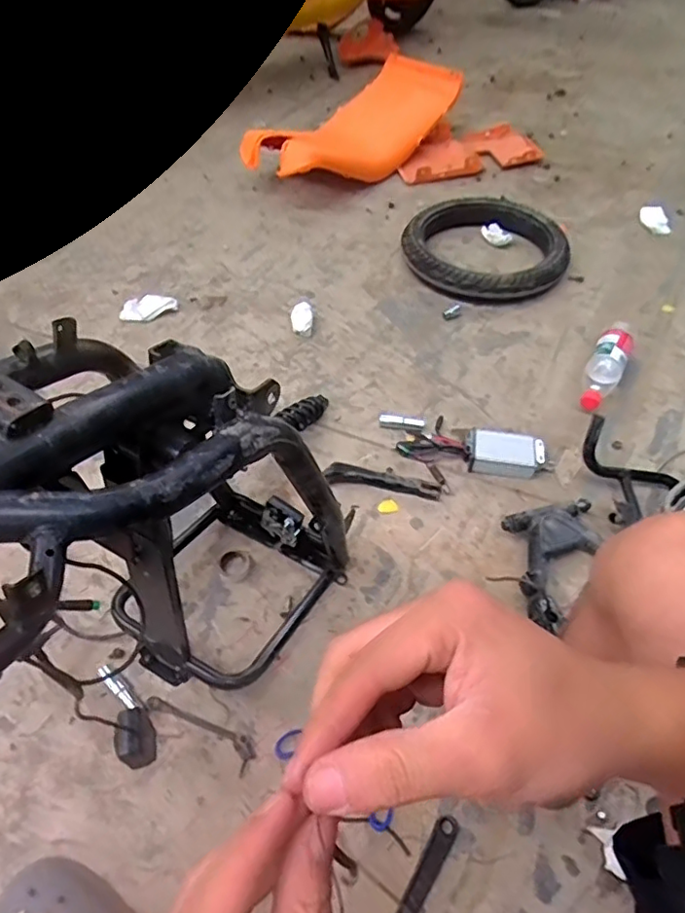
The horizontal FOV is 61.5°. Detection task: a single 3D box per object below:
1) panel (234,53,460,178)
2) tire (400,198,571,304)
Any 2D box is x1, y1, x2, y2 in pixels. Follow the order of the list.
[{"bbox_3d":[0.021,-0.845,1.449,0.550,0.163,0.239,-35,60,-25],"label":"panel"},{"bbox_3d":[0.316,-0.468,1.279,0.359,0.084,0.297,8,56,6],"label":"tire"}]

